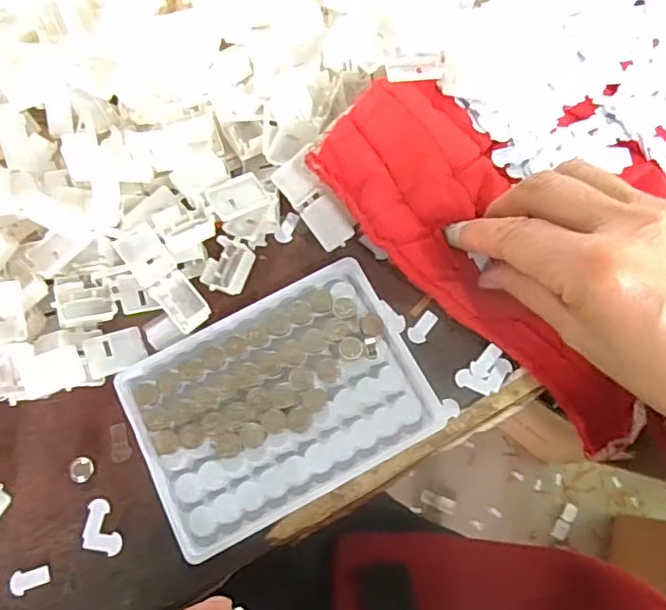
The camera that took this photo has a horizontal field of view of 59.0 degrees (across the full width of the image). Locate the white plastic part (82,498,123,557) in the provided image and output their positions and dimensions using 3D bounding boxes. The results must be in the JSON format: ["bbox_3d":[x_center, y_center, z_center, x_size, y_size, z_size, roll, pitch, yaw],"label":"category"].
[{"bbox_3d":[-0.103,0.100,0.264,0.017,0.004,0.022,5,75,2],"label":"white plastic part"}]

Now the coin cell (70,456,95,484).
[{"bbox_3d":[-0.116,0.076,0.271,0.010,0.006,0.011,-1,75,1],"label":"coin cell"}]

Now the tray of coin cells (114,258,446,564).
[{"bbox_3d":[-0.026,0.044,0.274,0.128,0.009,0.094,-27,76,-6],"label":"tray of coin cells"}]

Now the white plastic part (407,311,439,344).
[{"bbox_3d":[0.044,0.011,0.285,0.009,0.004,0.018,43,80,11],"label":"white plastic part"}]

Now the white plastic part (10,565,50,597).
[{"bbox_3d":[-0.134,0.121,0.259,0.016,0.004,0.010,-15,75,-3],"label":"white plastic part"}]

